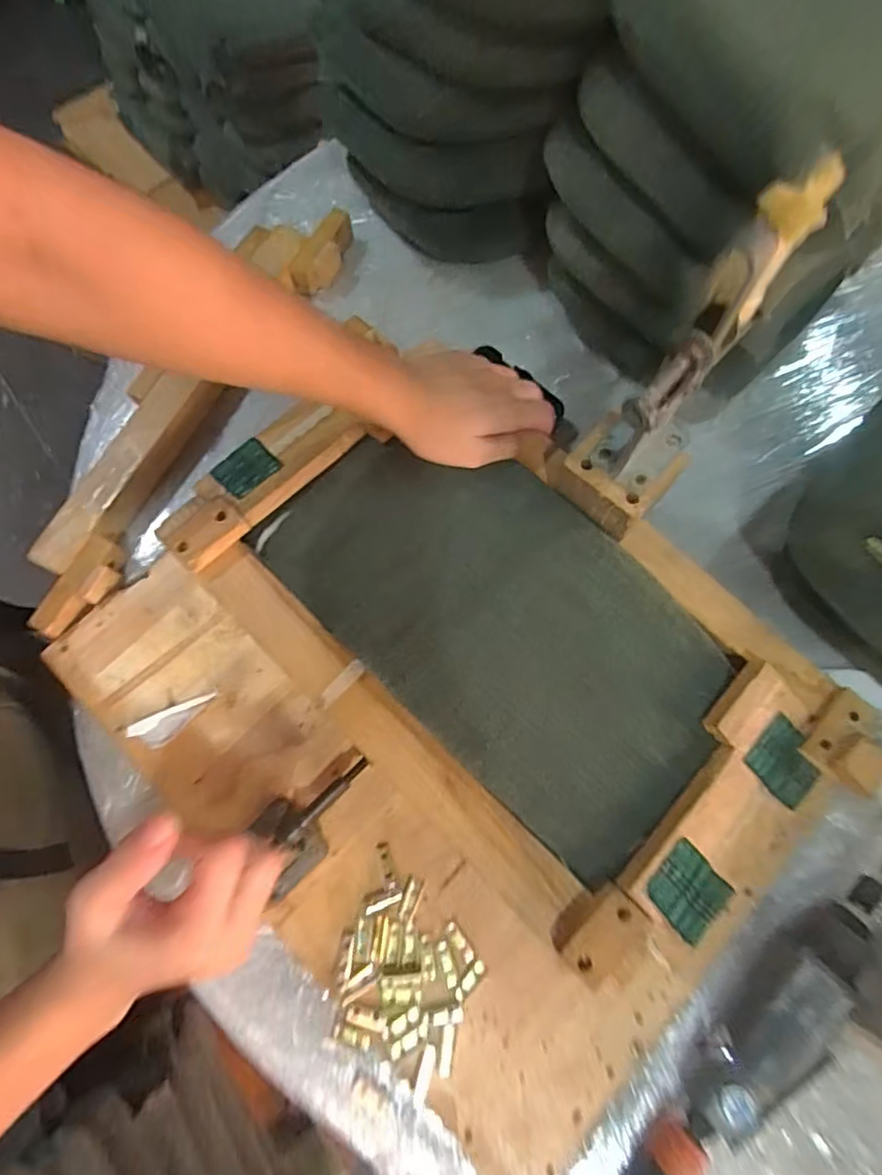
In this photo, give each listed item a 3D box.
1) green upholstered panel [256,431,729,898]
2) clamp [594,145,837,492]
[{"bbox_3d":[0.044,0.017,0.452,0.355,0.022,0.196,43,78,12],"label":"green upholstered panel"},{"bbox_3d":[0.139,-0.120,0.349,0.054,0.196,0.114,36,76,10],"label":"clamp"}]

